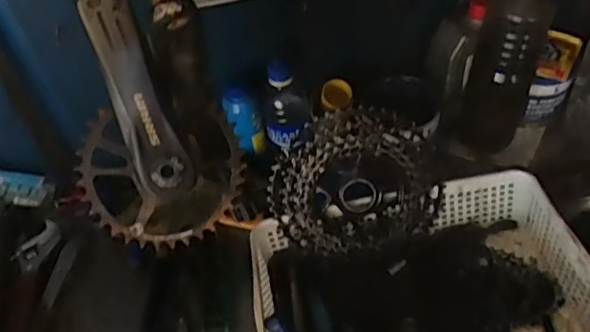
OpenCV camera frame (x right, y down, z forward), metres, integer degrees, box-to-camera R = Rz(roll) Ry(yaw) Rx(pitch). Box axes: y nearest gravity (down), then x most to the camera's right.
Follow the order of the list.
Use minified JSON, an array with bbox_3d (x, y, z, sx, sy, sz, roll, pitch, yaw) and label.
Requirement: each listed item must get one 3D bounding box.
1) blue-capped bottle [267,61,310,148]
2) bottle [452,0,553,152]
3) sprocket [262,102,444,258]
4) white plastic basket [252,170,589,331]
[{"bbox_3d":[-0.010,-0.085,0.743,0.049,0.109,0.059,20,53,25],"label":"blue-capped bottle"},{"bbox_3d":[0.261,-0.135,0.721,0.092,0.252,0.083,12,50,19],"label":"bottle"},{"bbox_3d":[0.068,0.019,0.658,0.191,0.170,0.042,-8,20,0],"label":"sprocket"},{"bbox_3d":[0.125,0.132,0.588,0.328,0.108,0.258,-9,46,0],"label":"white plastic basket"}]

